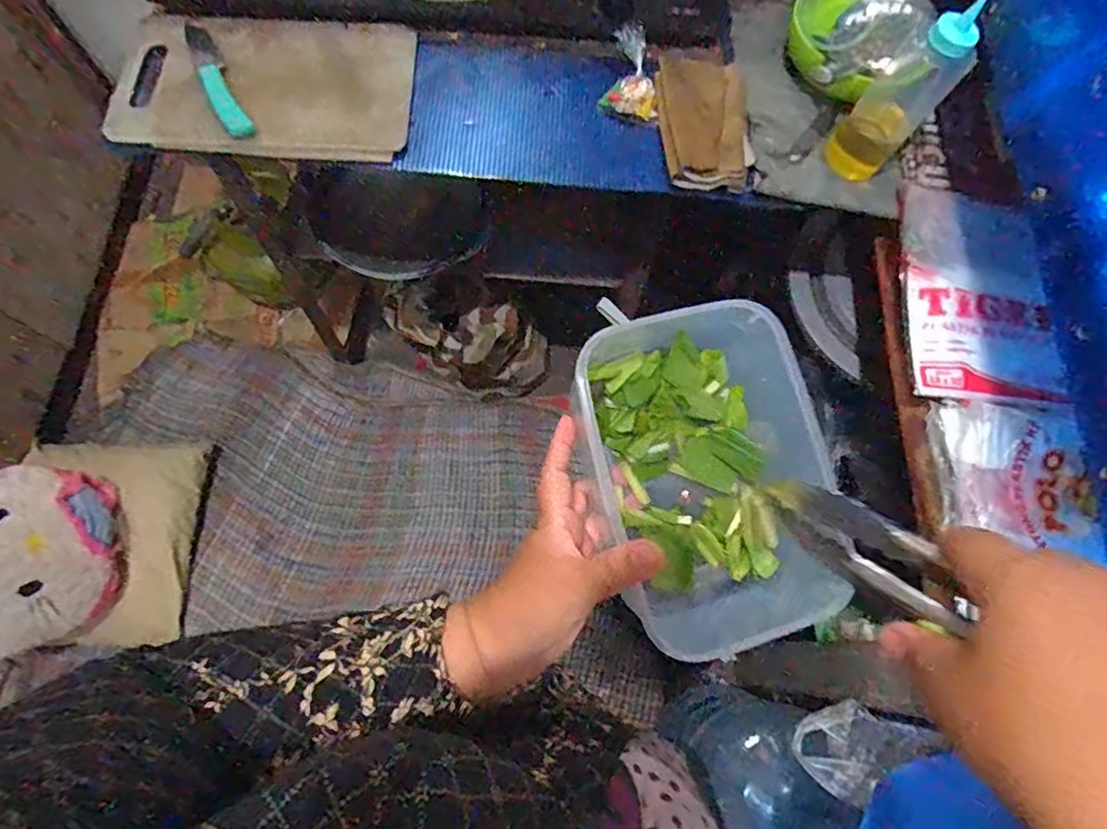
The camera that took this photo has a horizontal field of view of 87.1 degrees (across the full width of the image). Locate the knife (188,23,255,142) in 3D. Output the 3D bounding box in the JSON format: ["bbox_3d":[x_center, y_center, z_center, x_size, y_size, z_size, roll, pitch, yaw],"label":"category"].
[{"bbox_3d":[-0.375,-0.372,0.648,0.028,0.037,0.159,-28,74,-9],"label":"knife"}]

